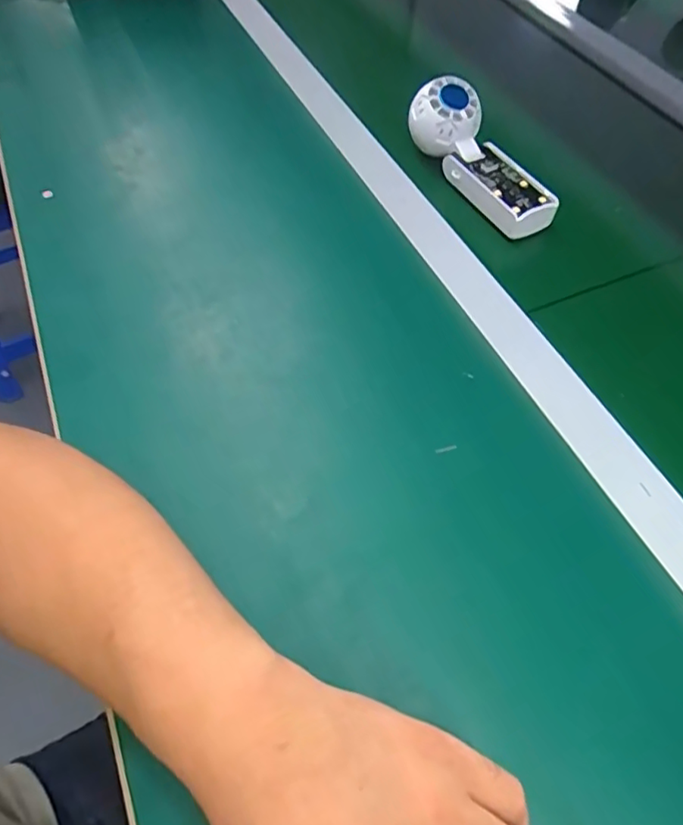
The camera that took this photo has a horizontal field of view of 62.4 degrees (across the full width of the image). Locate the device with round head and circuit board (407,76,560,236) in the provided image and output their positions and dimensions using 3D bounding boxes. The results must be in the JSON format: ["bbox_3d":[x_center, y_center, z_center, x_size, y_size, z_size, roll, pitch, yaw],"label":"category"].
[{"bbox_3d":[0.122,-0.219,0.493,0.057,0.041,0.159,-26,72,-16],"label":"device with round head and circuit board"}]

